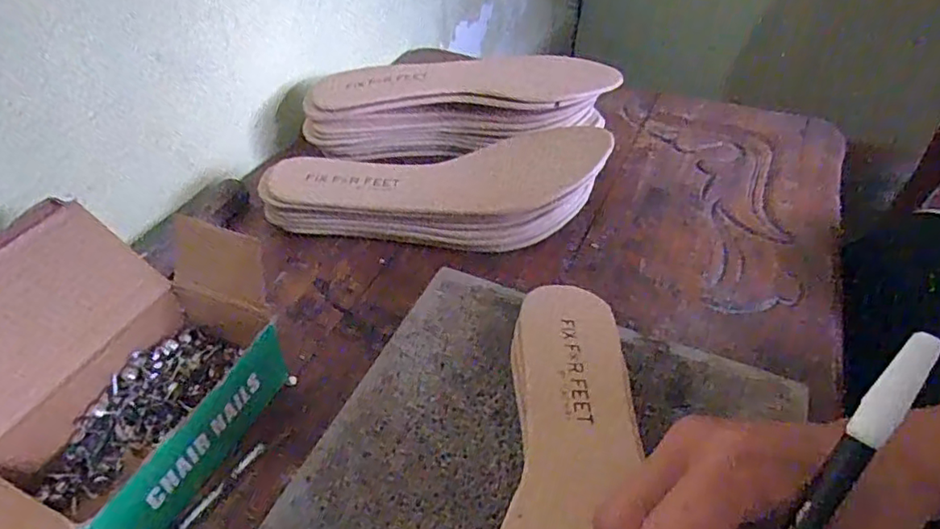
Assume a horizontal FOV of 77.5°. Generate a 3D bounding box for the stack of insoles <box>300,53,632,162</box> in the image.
[{"bbox_3d":[-0.009,-0.125,0.489,0.237,0.075,0.082,6,43,6],"label":"stack of insoles"}]

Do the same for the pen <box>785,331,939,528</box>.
[{"bbox_3d":[0.104,0.086,0.185,0.010,0.012,0.147,33,96,30],"label":"pen"}]

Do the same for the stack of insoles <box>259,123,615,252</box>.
[{"bbox_3d":[-0.023,-0.056,0.420,0.235,0.064,0.078,3,43,3],"label":"stack of insoles"}]

